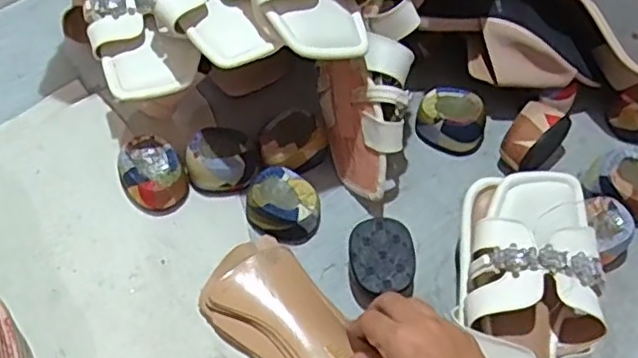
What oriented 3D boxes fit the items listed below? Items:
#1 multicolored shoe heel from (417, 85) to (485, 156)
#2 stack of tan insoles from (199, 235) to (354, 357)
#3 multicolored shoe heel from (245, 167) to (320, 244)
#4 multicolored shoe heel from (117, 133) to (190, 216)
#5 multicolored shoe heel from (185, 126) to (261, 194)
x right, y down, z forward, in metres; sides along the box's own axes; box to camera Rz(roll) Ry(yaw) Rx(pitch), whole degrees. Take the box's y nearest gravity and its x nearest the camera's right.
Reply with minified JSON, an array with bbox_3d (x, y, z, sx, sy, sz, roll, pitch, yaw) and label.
[{"bbox_3d":[0.121,-0.055,0.576,0.061,0.039,0.048,19,61,9],"label":"multicolored shoe heel"},{"bbox_3d":[-0.017,0.115,0.474,0.077,0.036,0.171,-38,68,-21],"label":"stack of tan insoles"},{"bbox_3d":[-0.029,0.022,0.532,0.058,0.035,0.047,27,63,13],"label":"multicolored shoe heel"},{"bbox_3d":[-0.139,-0.003,0.535,0.050,0.040,0.054,-25,64,-15],"label":"multicolored shoe heel"},{"bbox_3d":[-0.084,-0.017,0.549,0.060,0.035,0.045,-13,61,-9],"label":"multicolored shoe heel"}]

